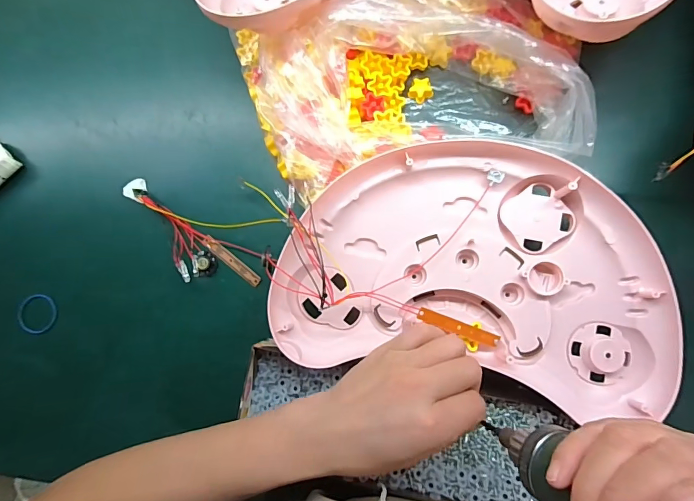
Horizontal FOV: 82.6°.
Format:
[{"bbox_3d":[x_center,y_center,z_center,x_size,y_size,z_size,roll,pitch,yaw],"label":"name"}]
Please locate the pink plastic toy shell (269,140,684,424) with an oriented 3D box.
[{"bbox_3d":[0.110,0.012,0.365,0.331,0.050,0.215,9,83,7],"label":"pink plastic toy shell"}]

